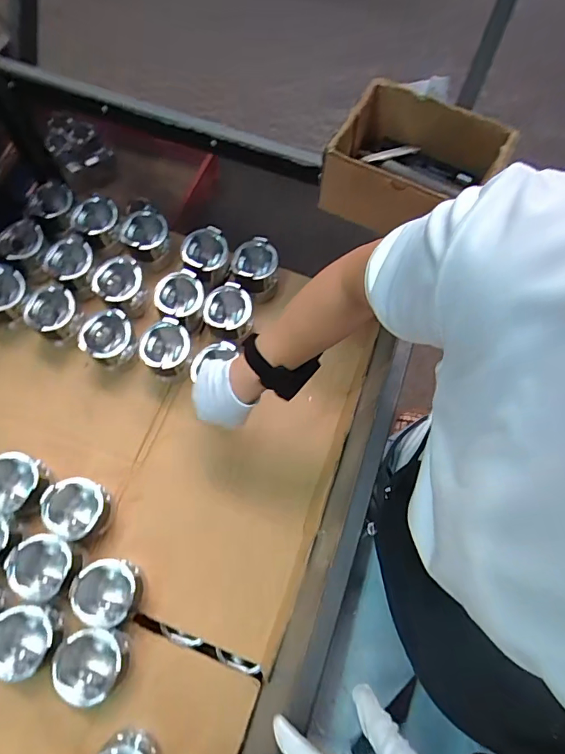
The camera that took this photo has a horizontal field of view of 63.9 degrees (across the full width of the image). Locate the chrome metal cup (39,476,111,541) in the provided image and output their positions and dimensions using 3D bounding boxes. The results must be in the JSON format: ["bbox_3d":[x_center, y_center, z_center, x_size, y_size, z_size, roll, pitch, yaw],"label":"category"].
[{"bbox_3d":[-0.299,0.196,0.669,0.084,0.073,0.080,-10,69,-7],"label":"chrome metal cup"}]

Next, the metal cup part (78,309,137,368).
[{"bbox_3d":[-0.295,-0.060,0.775,0.087,0.081,0.089,1,68,-3],"label":"metal cup part"}]

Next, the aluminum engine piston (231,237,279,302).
[{"bbox_3d":[-0.050,-0.189,0.816,0.082,0.069,0.093,0,68,-3],"label":"aluminum engine piston"}]

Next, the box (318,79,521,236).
[{"bbox_3d":[0.163,-0.261,0.567,0.187,0.083,0.181,27,69,8],"label":"box"}]

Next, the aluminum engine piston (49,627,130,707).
[{"bbox_3d":[-0.248,0.377,0.603,0.080,0.074,0.085,1,68,-3],"label":"aluminum engine piston"}]

